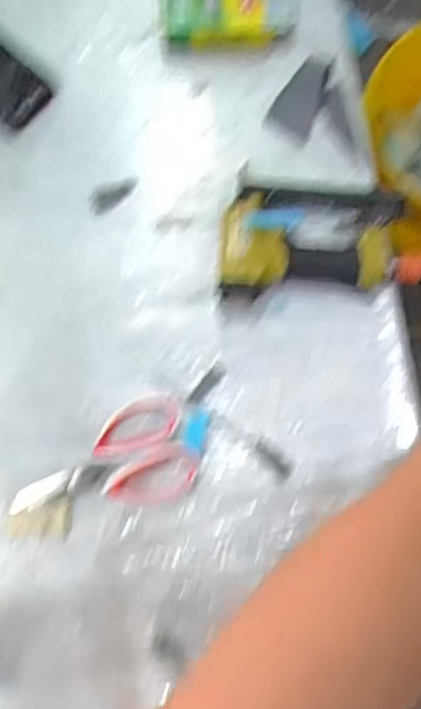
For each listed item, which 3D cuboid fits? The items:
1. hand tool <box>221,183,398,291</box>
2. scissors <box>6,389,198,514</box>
[{"bbox_3d":[0.105,-0.124,0.729,0.194,0.042,0.117,-2,79,0],"label":"hand tool"},{"bbox_3d":[-0.110,0.106,0.699,0.182,0.010,0.105,-13,79,-2],"label":"scissors"}]

